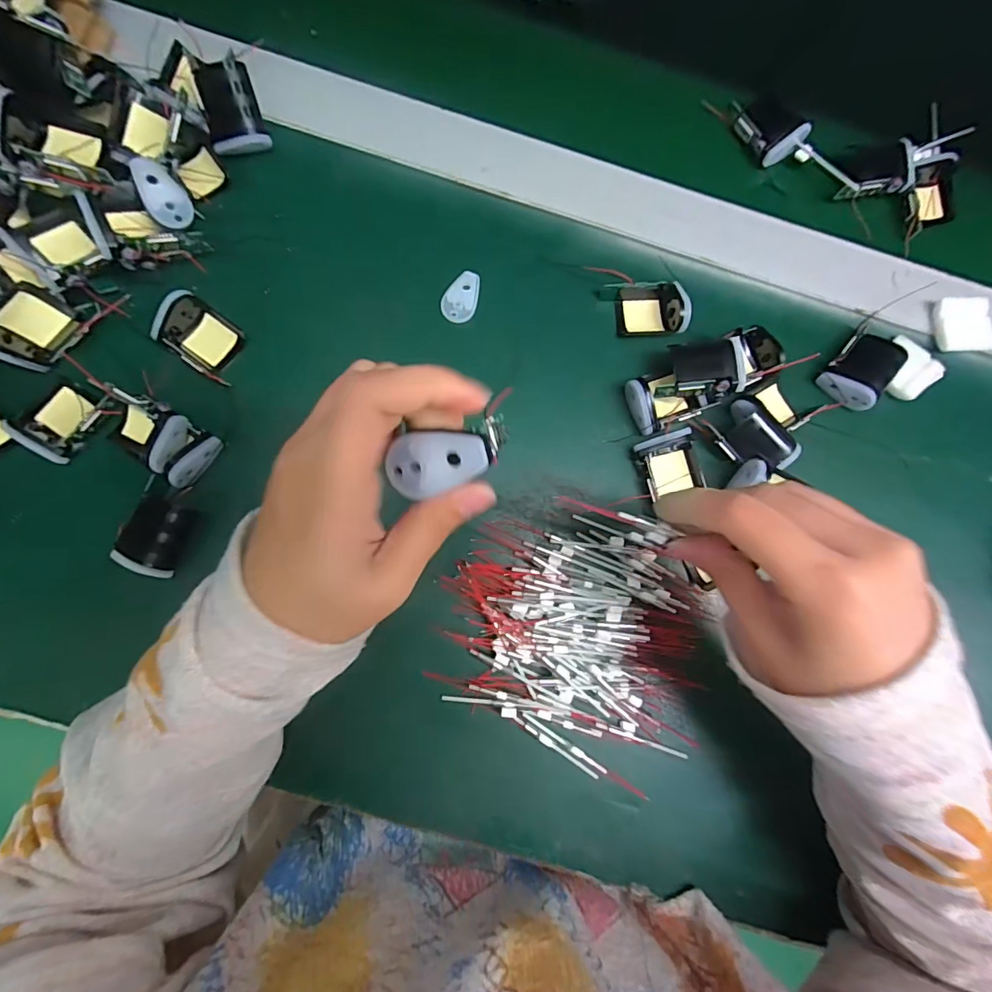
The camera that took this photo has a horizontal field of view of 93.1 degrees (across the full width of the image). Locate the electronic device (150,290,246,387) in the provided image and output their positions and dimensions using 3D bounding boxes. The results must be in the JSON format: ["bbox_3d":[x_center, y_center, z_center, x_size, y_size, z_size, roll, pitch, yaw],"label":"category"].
[{"bbox_3d":[-0.182,-0.099,0.289,0.045,0.019,0.037,33,82,1],"label":"electronic device"}]

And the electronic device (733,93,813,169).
[{"bbox_3d":[0.194,-0.265,0.336,0.030,0.026,0.051,-34,86,-6],"label":"electronic device"}]

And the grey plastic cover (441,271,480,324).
[{"bbox_3d":[-0.022,-0.132,0.311,0.021,0.004,0.035,28,82,1],"label":"grey plastic cover"}]

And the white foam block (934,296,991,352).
[{"bbox_3d":[0.319,-0.117,0.320,0.034,0.010,0.036,-3,83,-3],"label":"white foam block"}]

